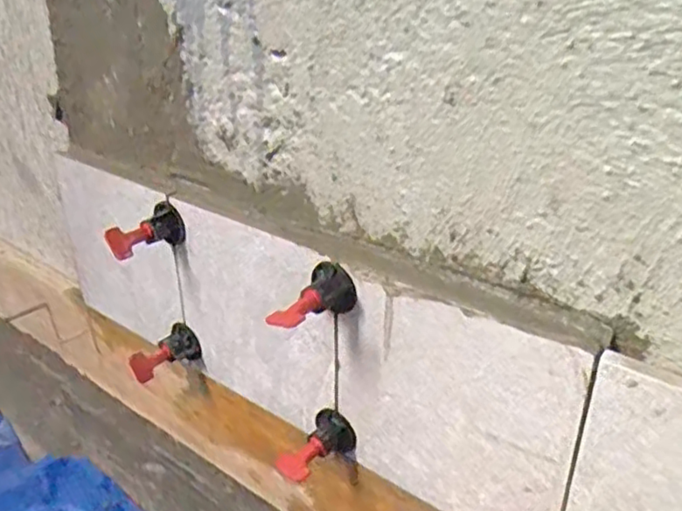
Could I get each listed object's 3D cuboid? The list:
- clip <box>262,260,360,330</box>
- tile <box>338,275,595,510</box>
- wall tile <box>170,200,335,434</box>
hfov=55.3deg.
[{"bbox_3d":[-0.015,0.028,0.369,0.029,0.029,0.050,15,32,25],"label":"clip"},{"bbox_3d":[0.057,0.088,0.370,0.146,0.138,0.006,20,35,32],"label":"tile"},{"bbox_3d":[-0.061,0.047,0.445,0.138,0.139,0.006,20,35,32],"label":"wall tile"}]

